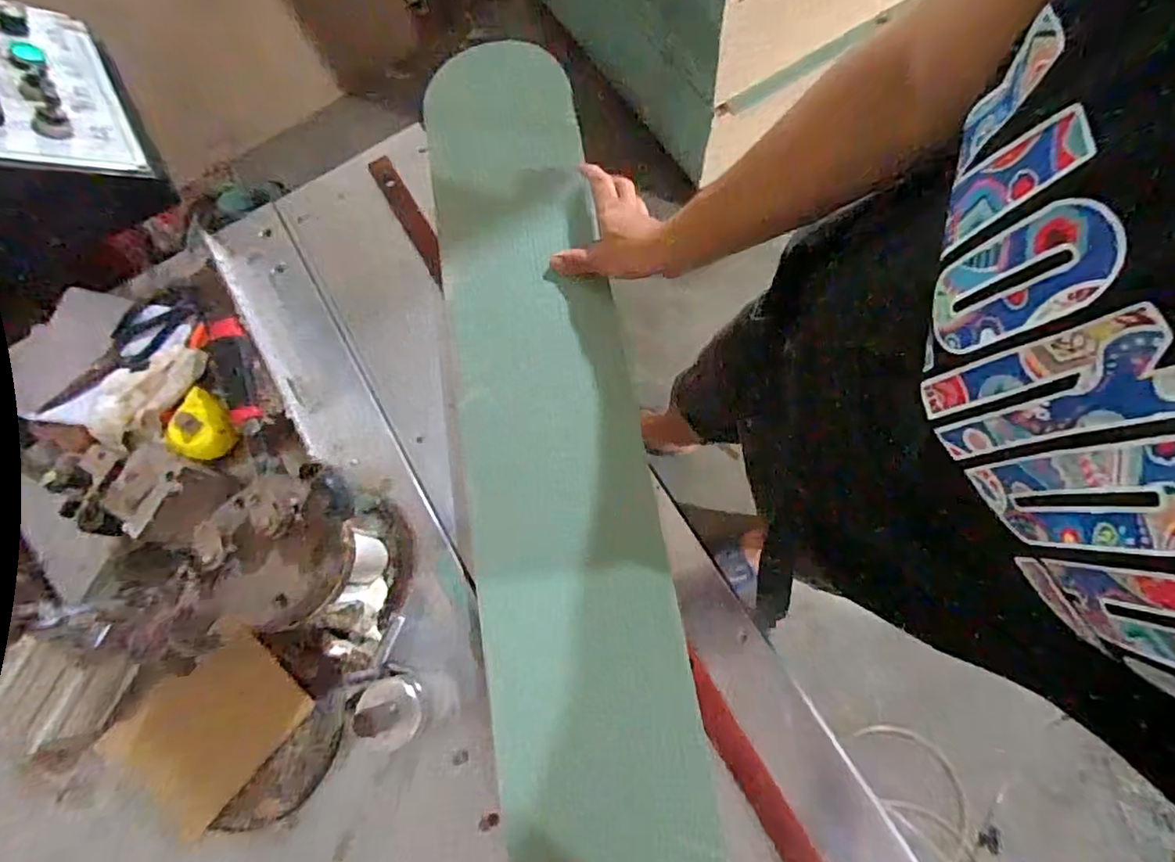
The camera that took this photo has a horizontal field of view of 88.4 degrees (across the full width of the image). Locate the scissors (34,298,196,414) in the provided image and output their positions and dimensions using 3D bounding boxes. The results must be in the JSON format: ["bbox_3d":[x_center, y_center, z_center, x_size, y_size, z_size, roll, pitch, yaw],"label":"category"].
[{"bbox_3d":[-0.566,-0.093,0.725,0.204,0.022,0.070,-34,73,-4],"label":"scissors"}]

